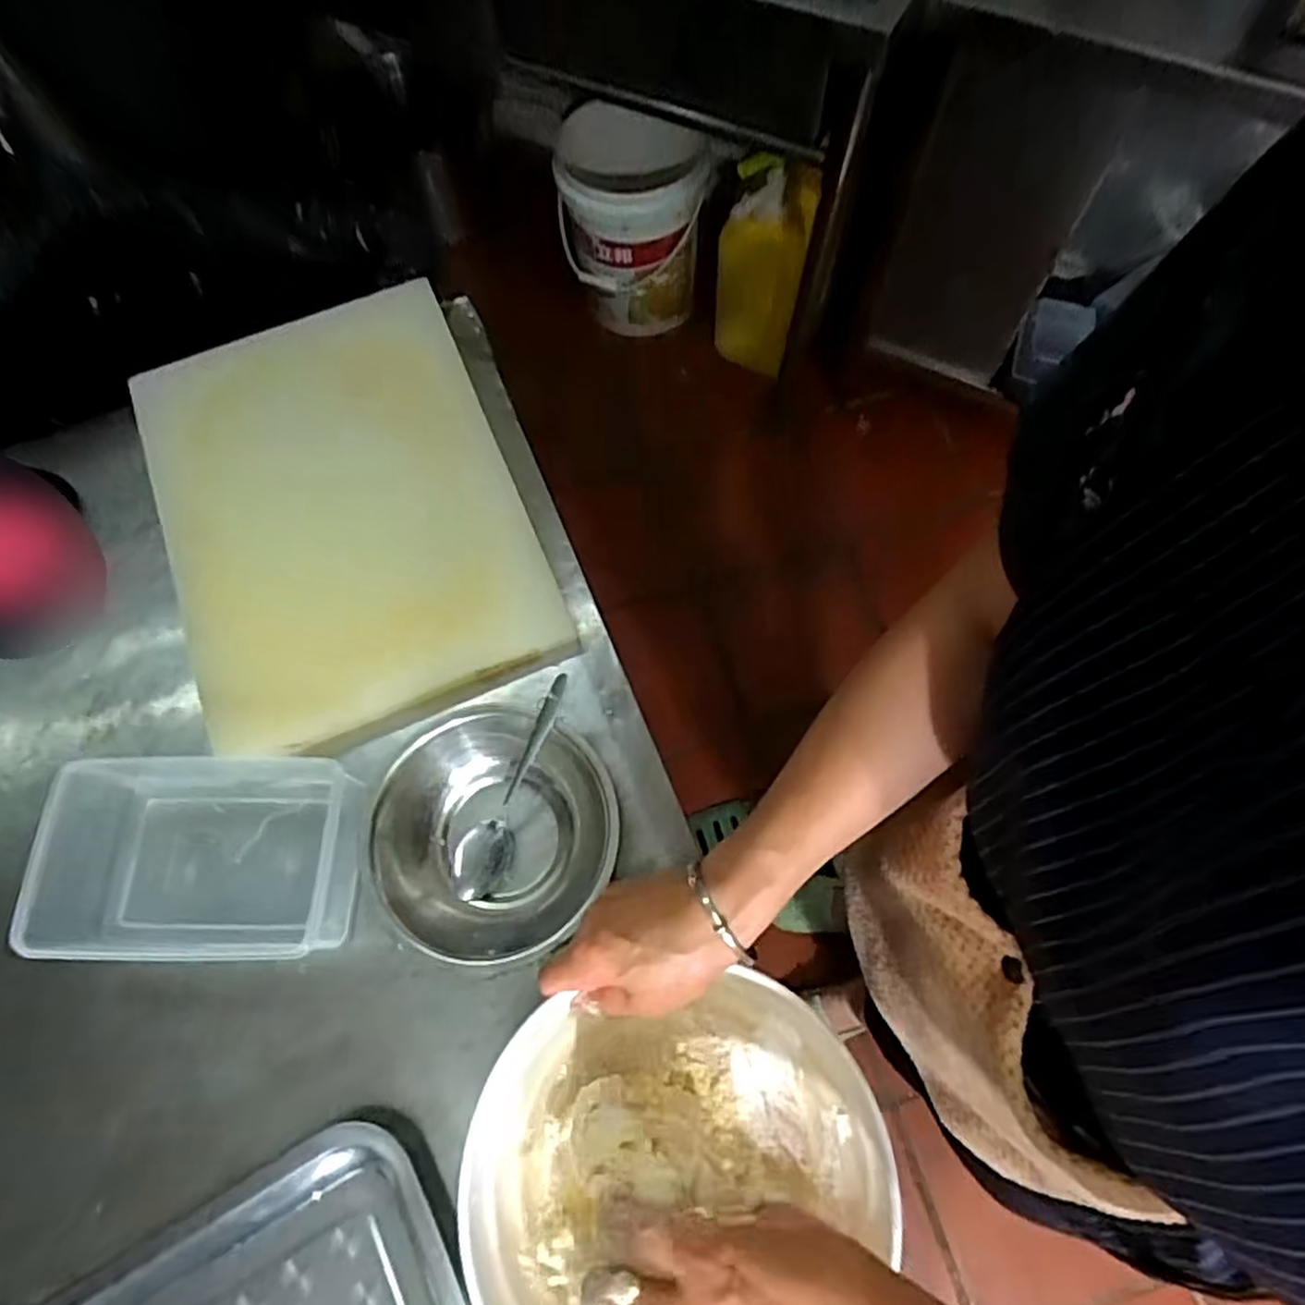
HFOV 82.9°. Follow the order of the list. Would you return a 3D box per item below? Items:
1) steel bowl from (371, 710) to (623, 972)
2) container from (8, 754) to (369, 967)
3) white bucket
[{"bbox_3d":[-0.106,0.123,0.502,0.153,0.044,0.156,-1,69,2],"label":"steel bowl"},{"bbox_3d":[-0.305,0.131,0.498,0.201,0.059,0.137,-1,69,2],"label":"container"},{"bbox_3d":[-0.037,-0.827,1.388,0.265,0.339,0.262,-6,69,0],"label":"white bucket"}]

